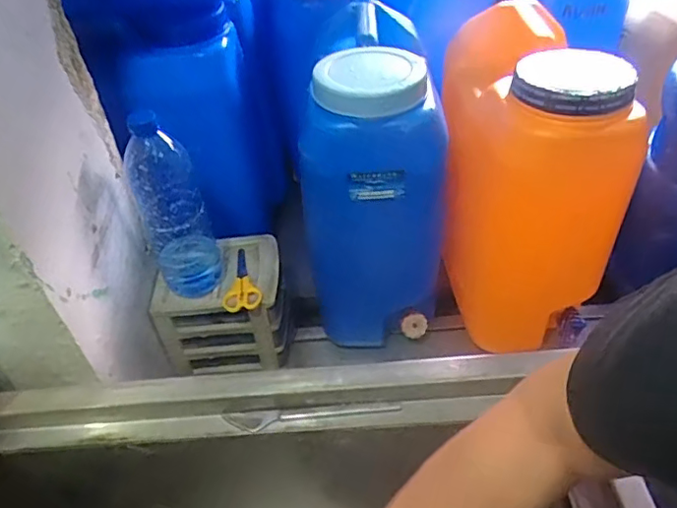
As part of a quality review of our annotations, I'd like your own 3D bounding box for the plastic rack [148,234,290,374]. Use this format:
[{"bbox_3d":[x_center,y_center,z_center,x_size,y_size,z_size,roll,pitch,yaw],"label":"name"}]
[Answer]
[{"bbox_3d":[-0.158,0.073,0.823,0.167,0.147,0.152,-3,43,3],"label":"plastic rack"}]

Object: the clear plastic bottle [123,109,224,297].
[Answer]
[{"bbox_3d":[-0.206,-0.057,0.697,0.083,0.242,0.069,-21,45,-16],"label":"clear plastic bottle"}]

